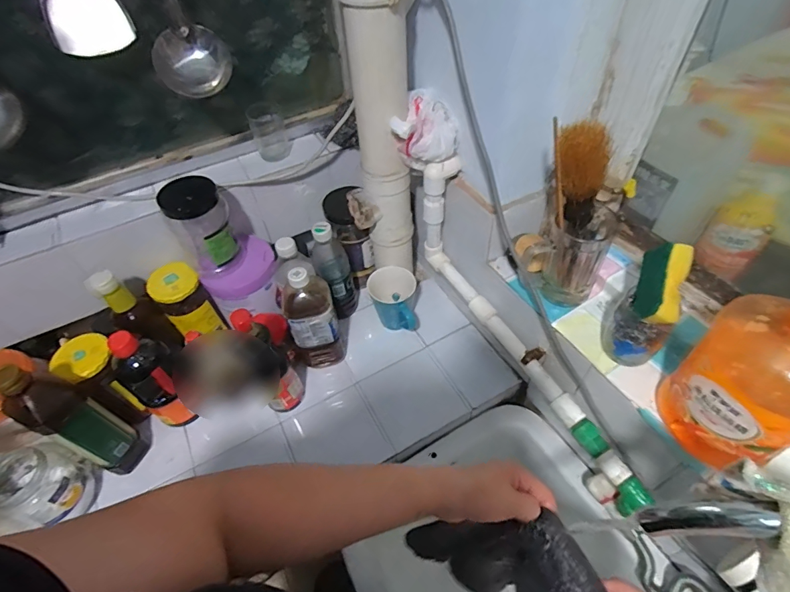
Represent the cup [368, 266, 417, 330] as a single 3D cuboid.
[{"bbox_3d":[-0.003,0.011,0.794,0.087,0.100,0.094,-7,50,-2],"label":"cup"}]

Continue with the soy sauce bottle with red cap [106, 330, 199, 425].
[{"bbox_3d":[-0.379,0.134,0.678,0.062,0.204,0.080,34,60,28],"label":"soy sauce bottle with red cap"}]

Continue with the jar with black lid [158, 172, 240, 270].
[{"bbox_3d":[-0.303,-0.109,0.679,0.085,0.152,0.073,-32,55,-20],"label":"jar with black lid"}]

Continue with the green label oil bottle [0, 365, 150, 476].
[{"bbox_3d":[-0.462,0.179,0.611,0.078,0.261,0.069,21,55,20],"label":"green label oil bottle"}]

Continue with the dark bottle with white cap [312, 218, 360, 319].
[{"bbox_3d":[-0.113,-0.046,0.795,0.069,0.220,0.061,-15,51,-8],"label":"dark bottle with white cap"}]

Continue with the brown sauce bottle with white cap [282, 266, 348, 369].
[{"bbox_3d":[-0.144,0.038,0.740,0.088,0.219,0.082,-19,51,-11],"label":"brown sauce bottle with white cap"}]

